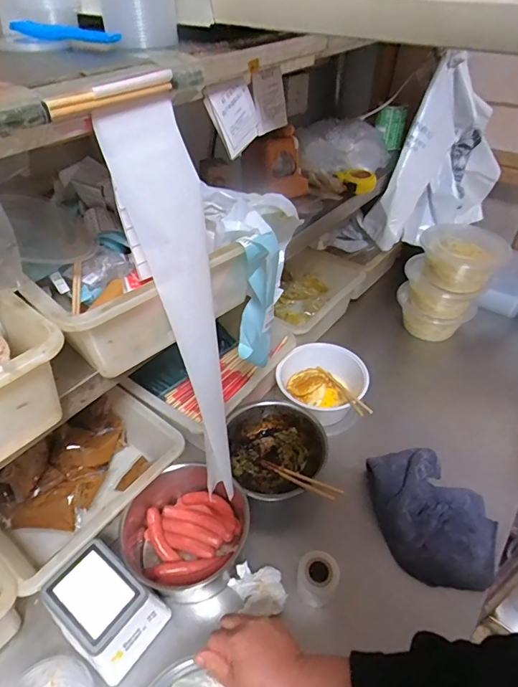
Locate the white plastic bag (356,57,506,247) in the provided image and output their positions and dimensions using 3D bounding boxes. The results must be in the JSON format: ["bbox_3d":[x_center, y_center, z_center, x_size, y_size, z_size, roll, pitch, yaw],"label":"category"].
[{"bbox_3d":[0.397,-0.419,0.948,0.279,0.329,0.144,-29,46,-29],"label":"white plastic bag"}]

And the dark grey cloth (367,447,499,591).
[{"bbox_3d":[0.263,0.258,0.656,0.182,0.066,0.185,5,40,9],"label":"dark grey cloth"}]

